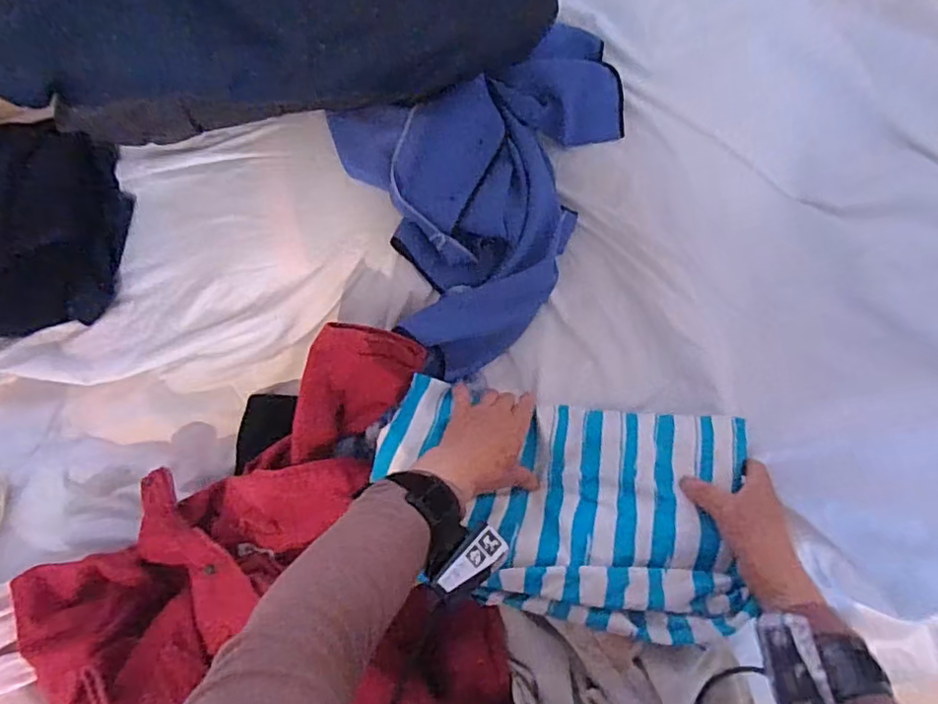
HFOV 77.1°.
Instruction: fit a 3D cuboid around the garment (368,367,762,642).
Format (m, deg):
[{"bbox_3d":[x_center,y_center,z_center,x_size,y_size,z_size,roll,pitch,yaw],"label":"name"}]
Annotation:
[{"bbox_3d":[0.083,0.141,0.561,0.339,0.066,0.205,7,72,4],"label":"garment"}]

